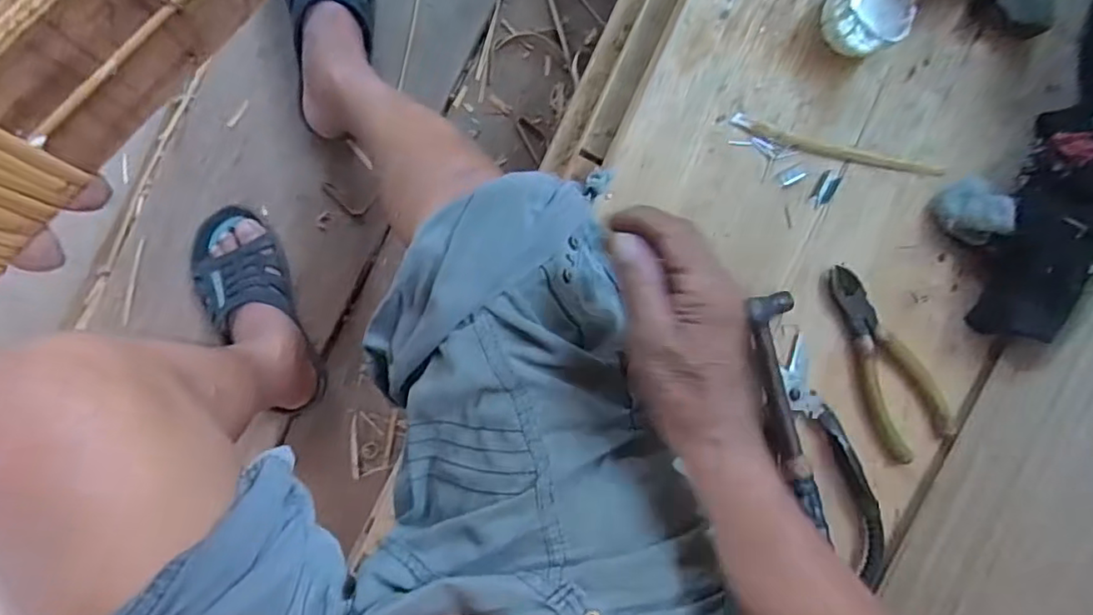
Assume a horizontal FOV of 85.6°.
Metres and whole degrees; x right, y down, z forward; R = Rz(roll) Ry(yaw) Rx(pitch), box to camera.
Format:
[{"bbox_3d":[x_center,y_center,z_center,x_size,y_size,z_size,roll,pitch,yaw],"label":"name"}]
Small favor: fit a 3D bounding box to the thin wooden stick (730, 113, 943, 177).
[{"bbox_3d":[0.224,-0.119,0.450,0.170,0.006,0.014,13,95,-7],"label":"thin wooden stick"}]

